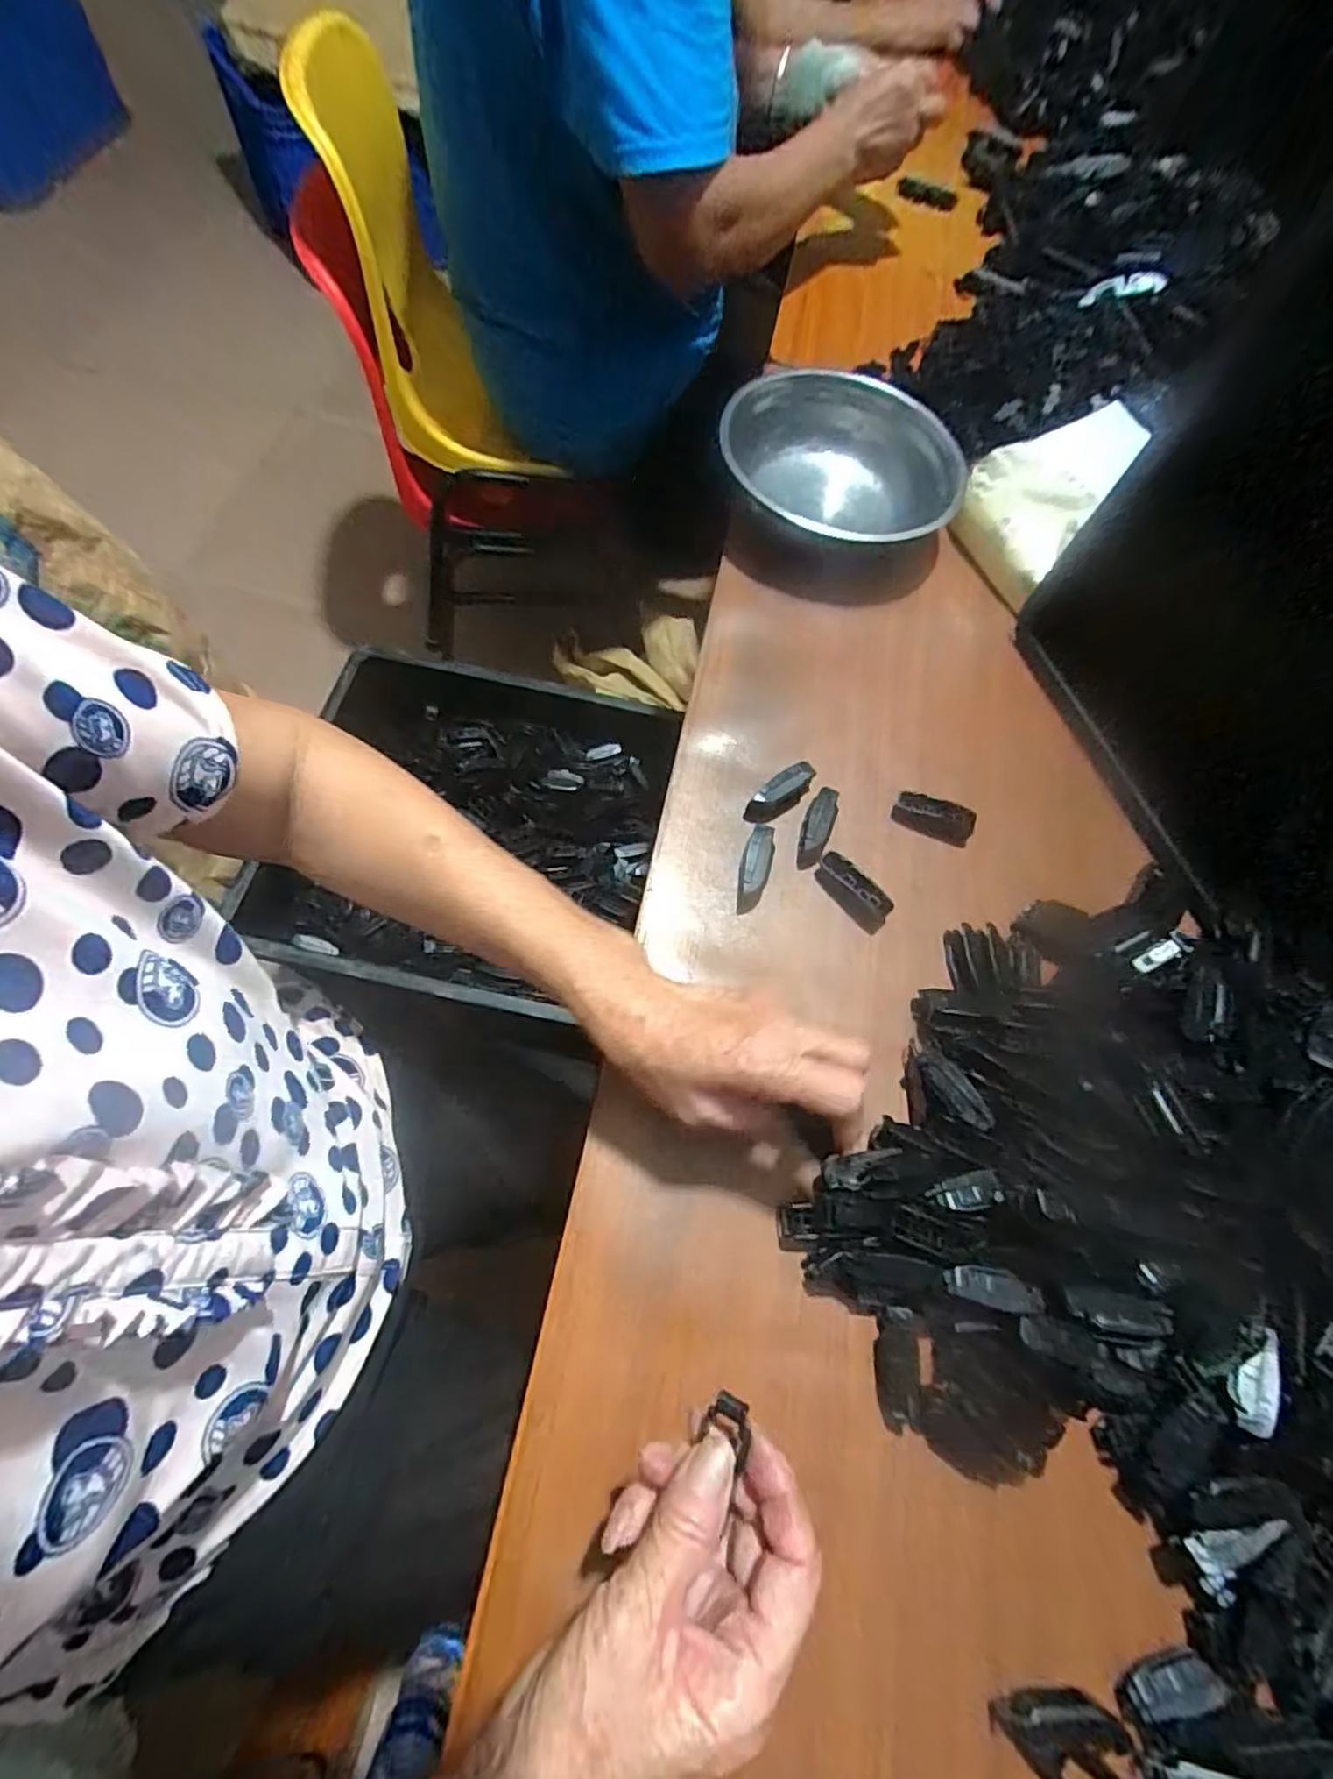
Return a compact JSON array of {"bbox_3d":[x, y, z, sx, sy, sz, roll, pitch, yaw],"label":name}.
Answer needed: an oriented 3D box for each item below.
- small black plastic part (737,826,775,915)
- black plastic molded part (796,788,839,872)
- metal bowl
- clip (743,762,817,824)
[{"bbox_3d":[0.059,-0.014,0.436,0.019,0.014,0.060,16,66,0],"label":"small black plastic part"},{"bbox_3d":[0.104,-0.043,0.457,0.020,0.015,0.060,24,67,4],"label":"black plastic molded part"},{"bbox_3d":[0.148,-0.366,0.583,0.208,0.083,0.198,26,67,5],"label":"metal bowl"},{"bbox_3d":[0.081,-0.067,0.461,0.061,0.015,0.020,-36,75,-19],"label":"clip"}]

